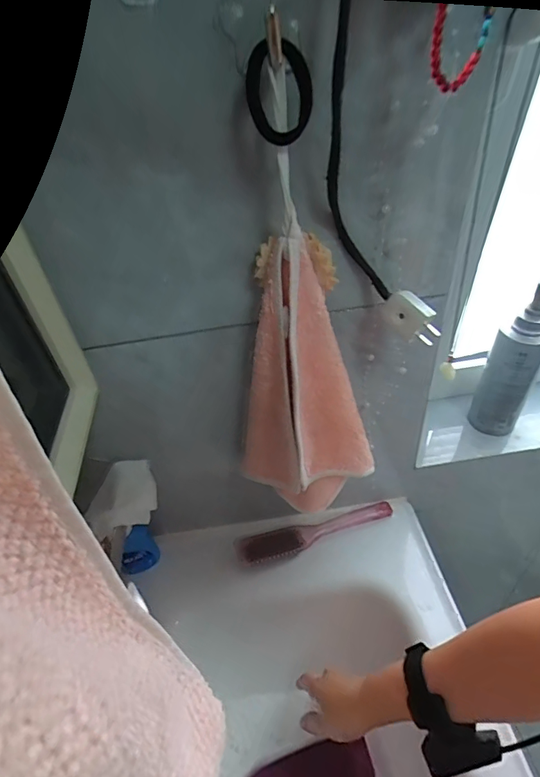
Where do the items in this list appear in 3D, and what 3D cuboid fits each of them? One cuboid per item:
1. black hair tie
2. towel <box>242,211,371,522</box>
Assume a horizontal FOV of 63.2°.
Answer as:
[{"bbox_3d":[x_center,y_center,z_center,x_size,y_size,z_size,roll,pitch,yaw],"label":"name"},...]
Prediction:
[{"bbox_3d":[0.006,-0.193,0.287,0.042,0.054,0.017,-9,42,-3],"label":"black hair tie"},{"bbox_3d":[0.035,-0.006,0.436,0.107,0.271,0.115,29,53,34],"label":"towel"}]

